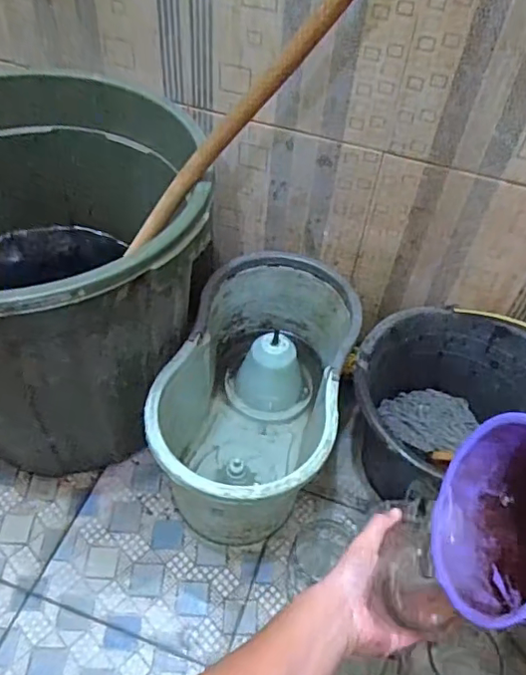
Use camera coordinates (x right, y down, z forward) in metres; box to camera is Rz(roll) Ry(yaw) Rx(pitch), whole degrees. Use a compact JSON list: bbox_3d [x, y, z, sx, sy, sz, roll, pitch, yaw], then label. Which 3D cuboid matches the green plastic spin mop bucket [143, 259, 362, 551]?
[{"bbox_3d":[-0.005,0.083,0.769,0.203,0.210,0.373,14,51,7],"label":"green plastic spin mop bucket"}]

